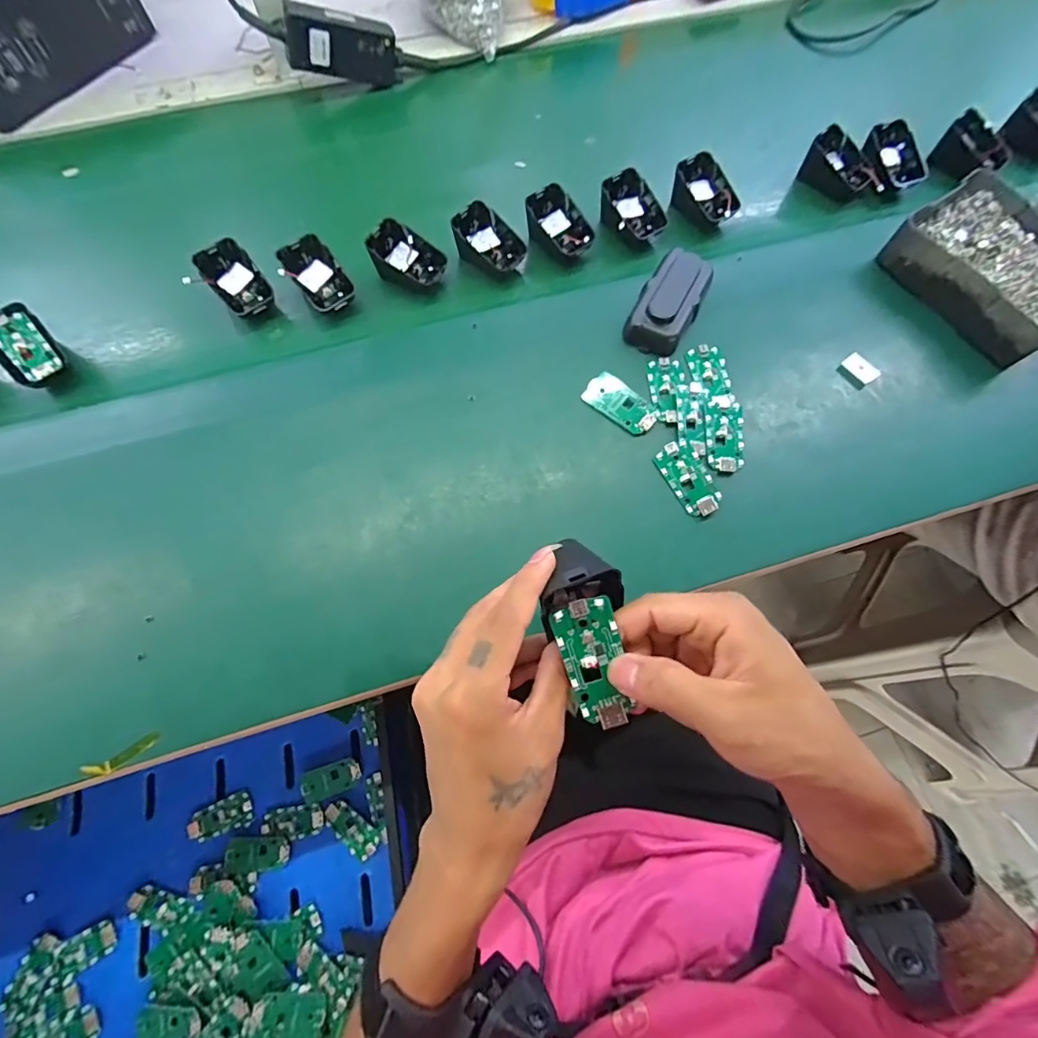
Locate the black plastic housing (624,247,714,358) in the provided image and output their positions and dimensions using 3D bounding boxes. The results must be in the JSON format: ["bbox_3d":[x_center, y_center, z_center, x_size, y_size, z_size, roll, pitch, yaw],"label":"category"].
[{"bbox_3d":[0.137,-0.198,0.452,0.051,0.020,0.107,23,74,11],"label":"black plastic housing"}]

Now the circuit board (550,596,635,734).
[{"bbox_3d":[0.037,0.072,0.252,0.031,0.005,0.063,-13,87,-4],"label":"circuit board"}]

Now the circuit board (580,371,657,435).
[{"bbox_3d":[0.087,-0.099,0.426,0.063,0.006,0.032,37,77,14],"label":"circuit board"}]

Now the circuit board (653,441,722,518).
[{"bbox_3d":[0.139,-0.033,0.404,0.032,0.008,0.062,-27,72,-6],"label":"circuit board"}]

